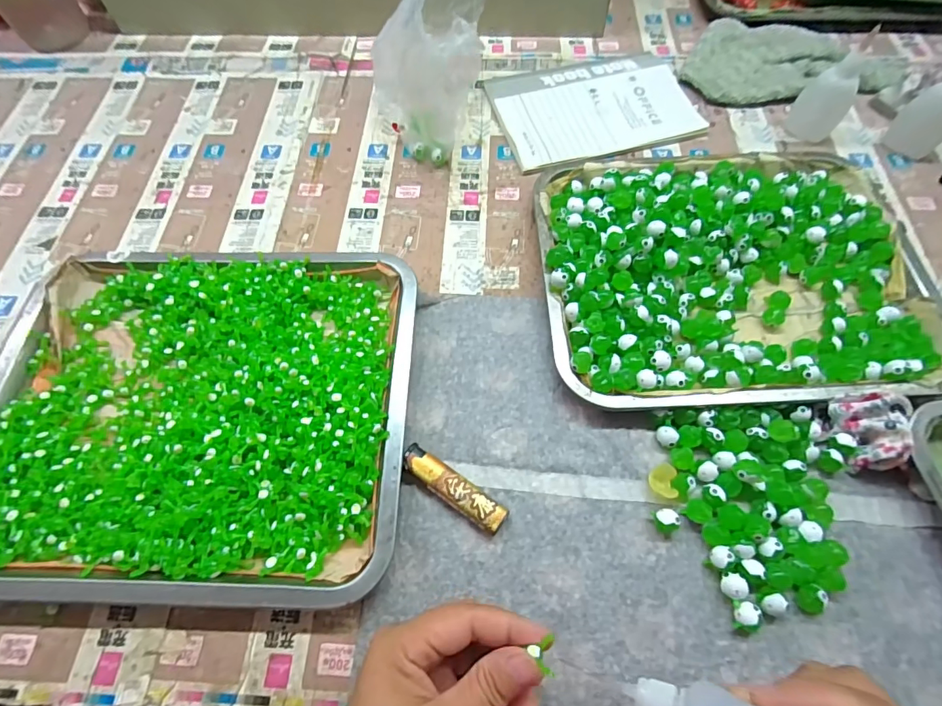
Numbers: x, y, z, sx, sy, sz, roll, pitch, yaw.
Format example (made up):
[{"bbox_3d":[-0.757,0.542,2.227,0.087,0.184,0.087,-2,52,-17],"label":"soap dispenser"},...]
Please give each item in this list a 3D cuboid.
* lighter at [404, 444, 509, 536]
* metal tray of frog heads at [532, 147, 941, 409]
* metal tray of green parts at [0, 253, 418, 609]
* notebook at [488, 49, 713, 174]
[{"bbox_3d":[-0.013,0.092,0.319,0.080,0.013,0.019,32,69,17],"label":"lighter"},{"bbox_3d":[0.206,-0.076,0.388,0.291,0.033,0.241,-3,63,1],"label":"metal tray of frog heads"},{"bbox_3d":[-0.199,0.037,0.344,0.304,0.030,0.254,0,63,2],"label":"metal tray of green parts"},{"bbox_3d":[0.131,-0.260,0.493,0.203,0.011,0.146,-13,64,-4],"label":"notebook"}]

